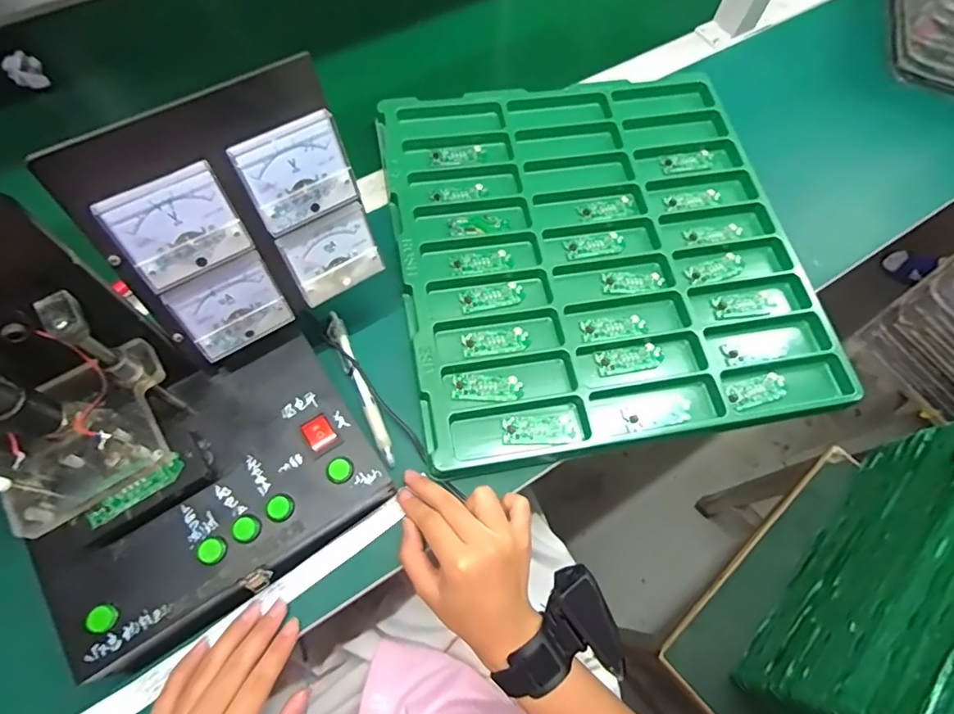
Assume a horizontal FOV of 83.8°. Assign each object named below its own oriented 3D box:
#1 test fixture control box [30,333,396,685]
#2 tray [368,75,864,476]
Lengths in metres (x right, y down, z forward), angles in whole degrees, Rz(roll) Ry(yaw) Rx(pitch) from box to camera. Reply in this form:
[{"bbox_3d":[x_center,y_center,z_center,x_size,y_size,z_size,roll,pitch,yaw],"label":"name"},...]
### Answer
[{"bbox_3d":[-0.185,0.092,0.375,0.213,0.059,0.144,-31,72,-16],"label":"test fixture control box"},{"bbox_3d":[0.112,-0.111,0.502,0.364,0.027,0.380,-8,67,-7],"label":"tray"}]

